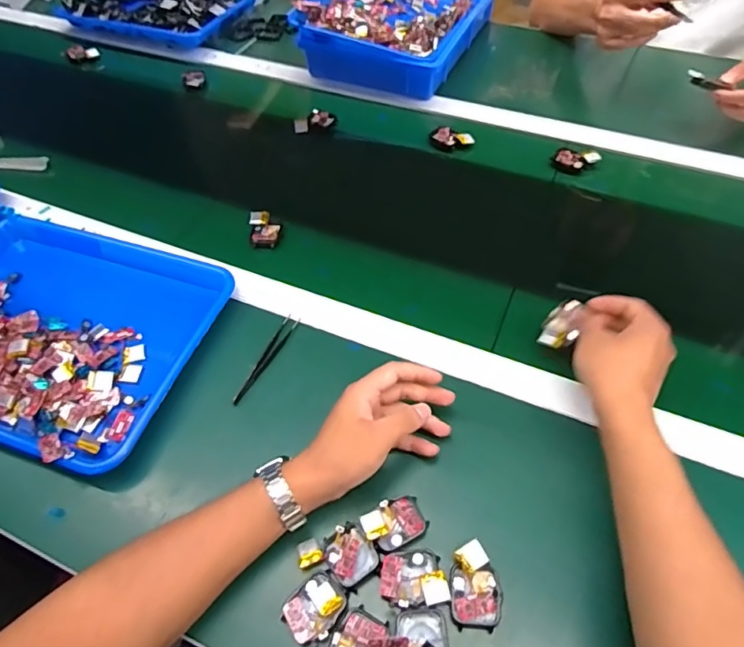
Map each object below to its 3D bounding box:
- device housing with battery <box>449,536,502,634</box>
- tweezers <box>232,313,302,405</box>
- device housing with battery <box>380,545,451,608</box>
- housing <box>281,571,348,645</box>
[{"bbox_3d":[0.082,0.205,0.406,0.038,0.014,0.059,4,54,5],"label":"device housing with battery"},{"bbox_3d":[-0.111,0.035,0.544,0.017,0.007,0.114,22,58,18],"label":"tweezers"},{"bbox_3d":[0.031,0.202,0.411,0.049,0.016,0.044,-11,54,-5],"label":"device housing with battery"},{"bbox_3d":[-0.045,0.223,0.406,0.040,0.016,0.047,29,60,21],"label":"housing"}]

